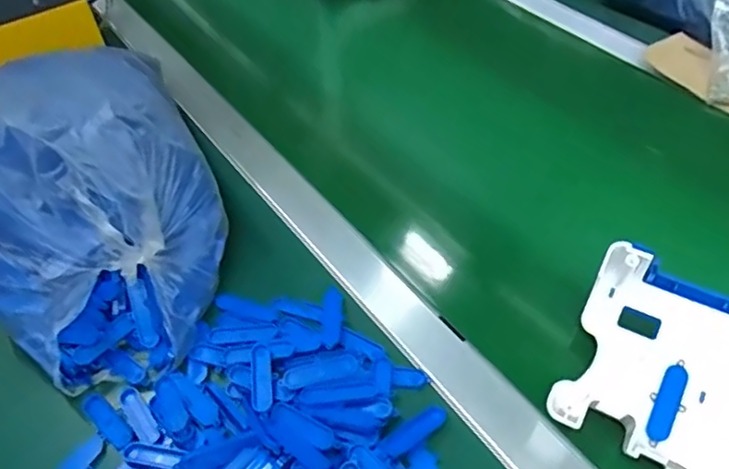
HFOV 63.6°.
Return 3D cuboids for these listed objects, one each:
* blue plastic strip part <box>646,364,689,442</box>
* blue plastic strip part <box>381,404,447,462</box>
[{"bbox_3d":[0.203,0.112,0.393,0.014,0.004,0.053,22,74,21],"label":"blue plastic strip part"},{"bbox_3d":[0.034,0.132,0.396,0.053,0.008,0.015,-33,55,-23],"label":"blue plastic strip part"}]

